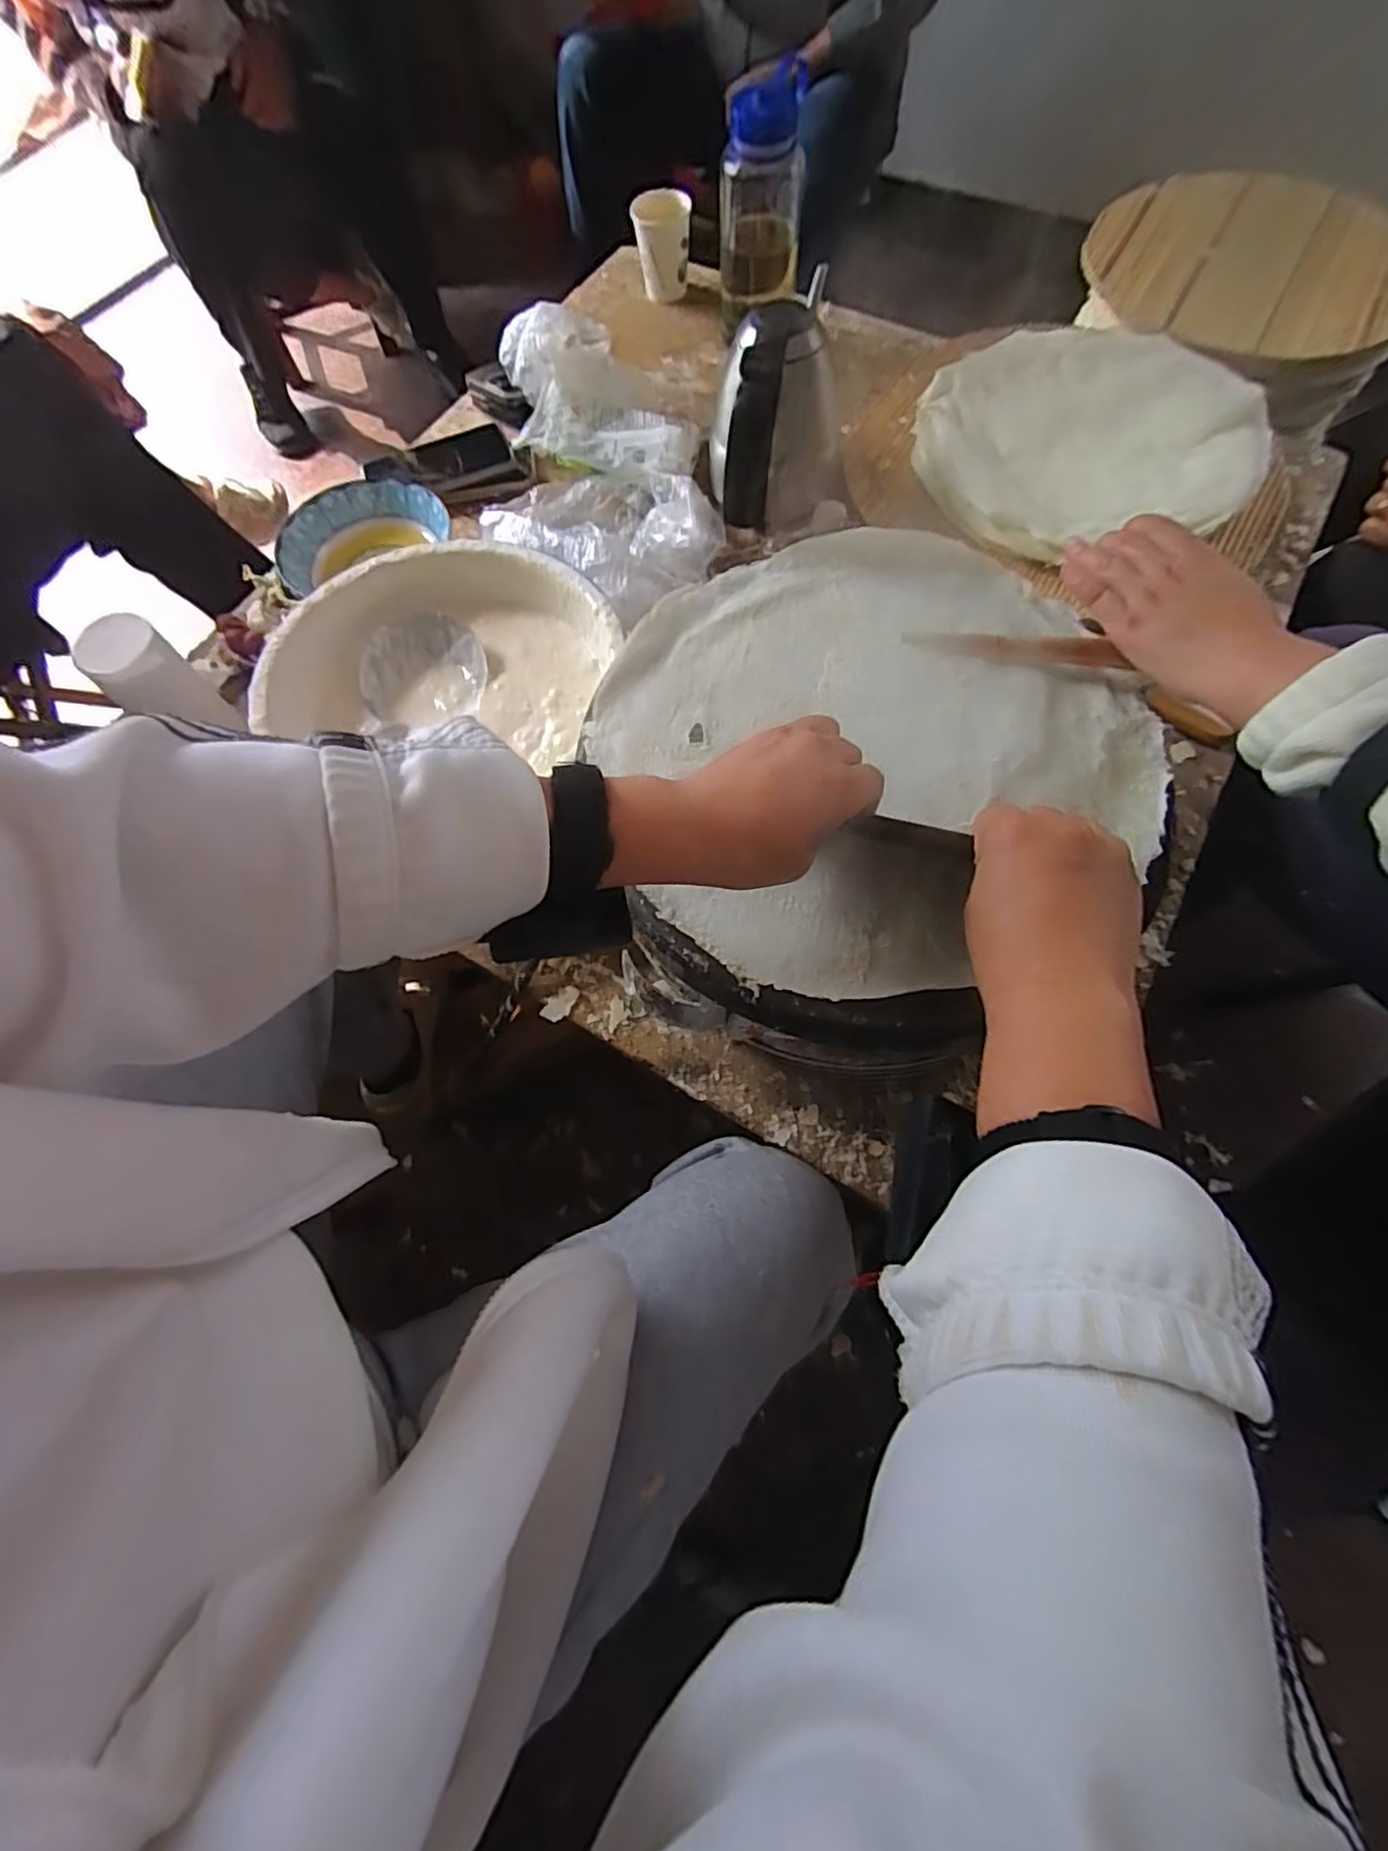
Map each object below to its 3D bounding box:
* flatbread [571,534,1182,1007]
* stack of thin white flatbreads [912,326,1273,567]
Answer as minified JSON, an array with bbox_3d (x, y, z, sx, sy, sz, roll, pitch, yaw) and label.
[{"bbox_3d":[0.105,-0.128,0.435,0.332,0.019,0.318,-1,69,2],"label":"flatbread"},{"bbox_3d":[0.415,-0.526,0.711,0.355,0.025,0.326,-14,69,-4],"label":"stack of thin white flatbreads"}]

